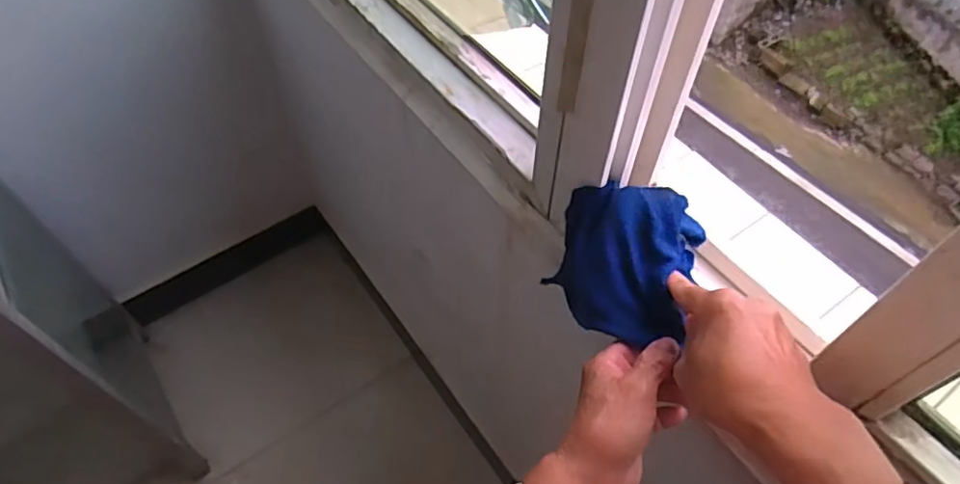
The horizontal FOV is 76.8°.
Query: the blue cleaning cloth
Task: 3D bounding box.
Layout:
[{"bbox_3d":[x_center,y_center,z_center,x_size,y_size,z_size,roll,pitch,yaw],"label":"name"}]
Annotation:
[{"bbox_3d":[0.108,0.016,0.462,0.102,0.069,0.109,17,57,11],"label":"blue cleaning cloth"}]

